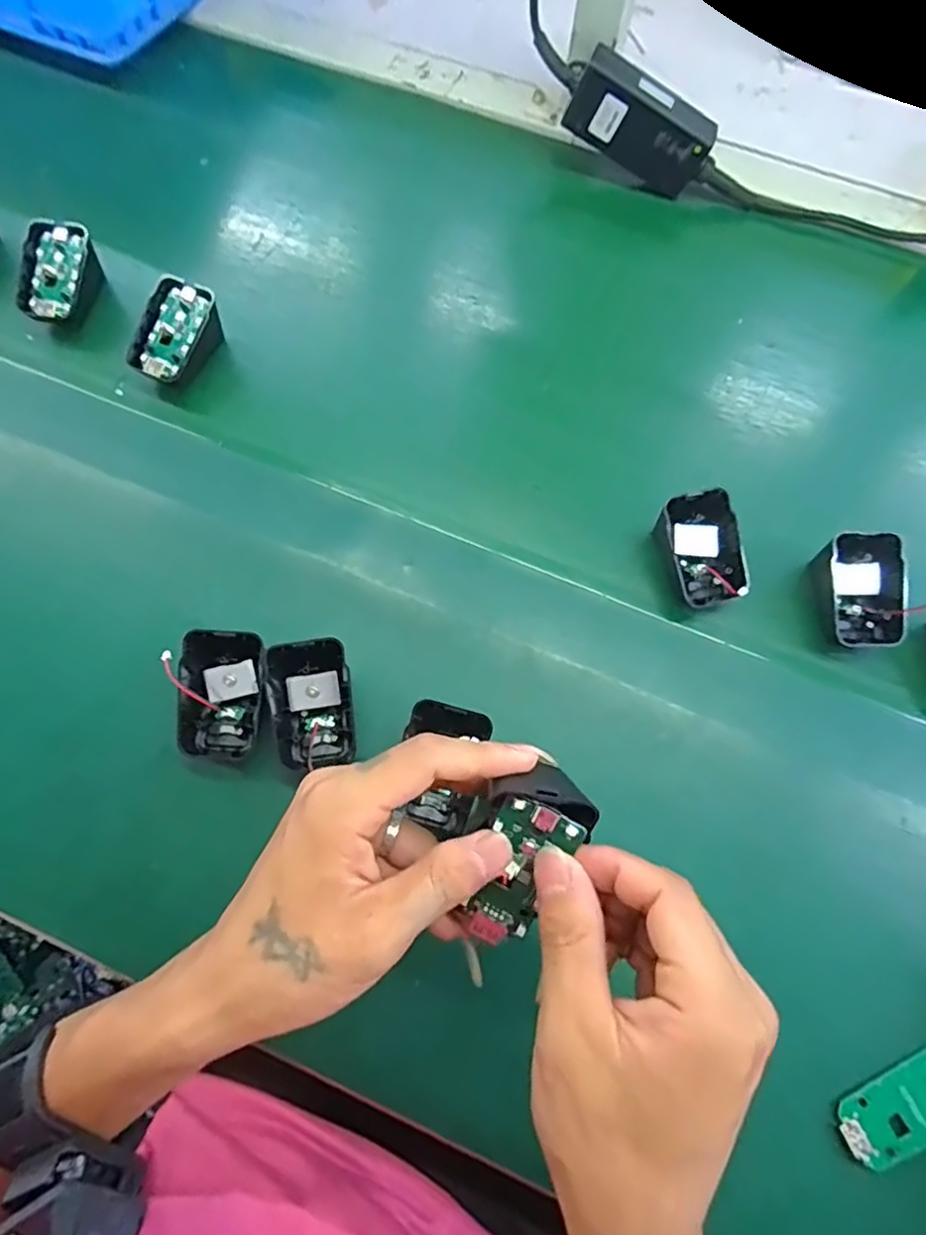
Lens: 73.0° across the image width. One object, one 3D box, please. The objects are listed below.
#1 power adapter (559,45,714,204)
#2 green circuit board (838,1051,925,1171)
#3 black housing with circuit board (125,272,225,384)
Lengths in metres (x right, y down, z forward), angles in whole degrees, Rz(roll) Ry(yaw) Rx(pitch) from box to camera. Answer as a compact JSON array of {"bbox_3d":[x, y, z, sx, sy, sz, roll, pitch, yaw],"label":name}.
[{"bbox_3d":[0.144,-0.394,0.504,0.123,0.051,0.026,25,69,-12],"label":"power adapter"},{"bbox_3d":[0.216,0.244,0.308,0.063,0.010,0.029,-21,71,-9],"label":"green circuit board"},{"bbox_3d":[-0.201,-0.196,0.441,0.045,0.043,0.066,21,70,6],"label":"black housing with circuit board"}]

